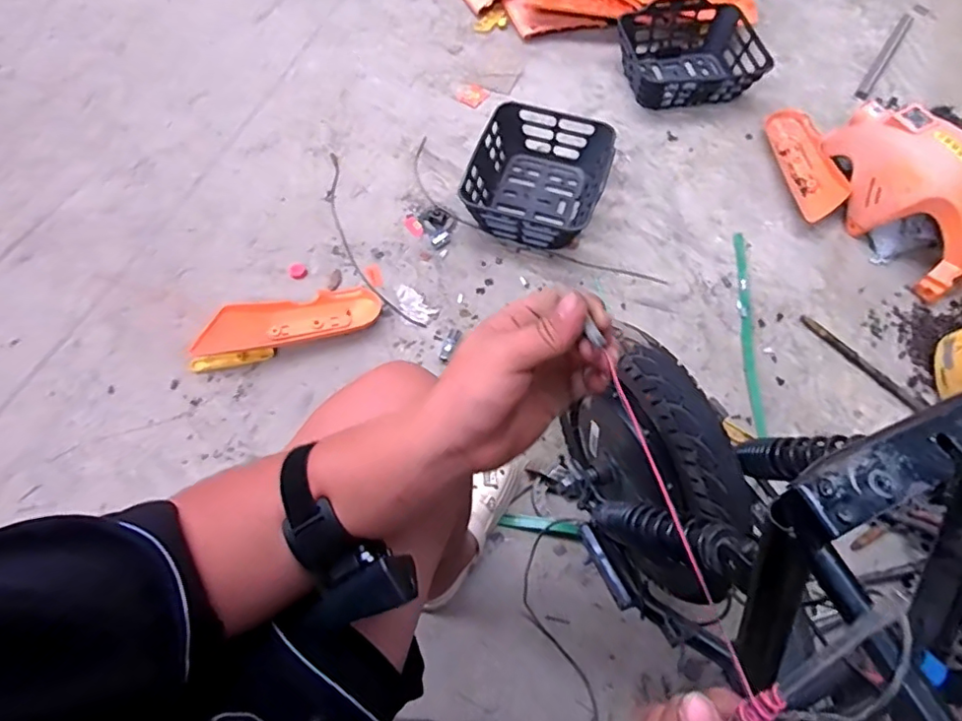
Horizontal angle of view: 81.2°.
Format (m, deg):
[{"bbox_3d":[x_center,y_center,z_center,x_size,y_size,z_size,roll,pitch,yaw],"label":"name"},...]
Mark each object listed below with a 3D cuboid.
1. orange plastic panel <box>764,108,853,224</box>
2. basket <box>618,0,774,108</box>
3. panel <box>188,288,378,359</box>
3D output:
[{"bbox_3d":[0.770,-0.472,1.321,0.099,0.069,0.357,-2,64,-2],"label":"orange plastic panel"},{"bbox_3d":[0.534,-0.785,1.447,0.349,0.107,0.294,-11,64,-6],"label":"basket"},{"bbox_3d":[-0.376,-0.082,1.110,0.345,0.035,0.105,-11,64,-6],"label":"panel"}]

